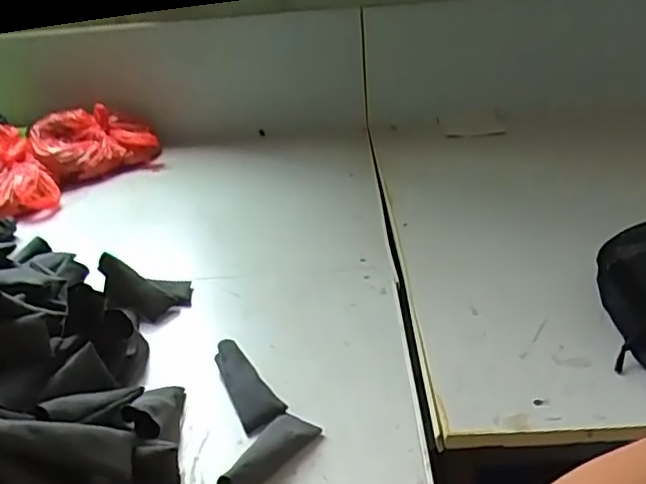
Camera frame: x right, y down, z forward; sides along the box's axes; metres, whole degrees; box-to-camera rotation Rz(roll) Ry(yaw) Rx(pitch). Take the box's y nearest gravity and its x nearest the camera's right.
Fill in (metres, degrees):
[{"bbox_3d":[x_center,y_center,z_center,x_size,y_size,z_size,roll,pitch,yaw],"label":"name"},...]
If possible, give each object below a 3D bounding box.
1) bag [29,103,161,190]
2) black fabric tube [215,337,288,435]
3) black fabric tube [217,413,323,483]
[{"bbox_3d":[-0.407,-0.178,1.106,0.192,0.093,0.131,-20,33,-27],"label":"bag"},{"bbox_3d":[-0.075,0.137,0.601,0.039,0.017,0.104,-18,44,-24],"label":"black fabric tube"},{"bbox_3d":[-0.044,0.178,0.520,0.037,0.032,0.106,15,34,30],"label":"black fabric tube"}]

